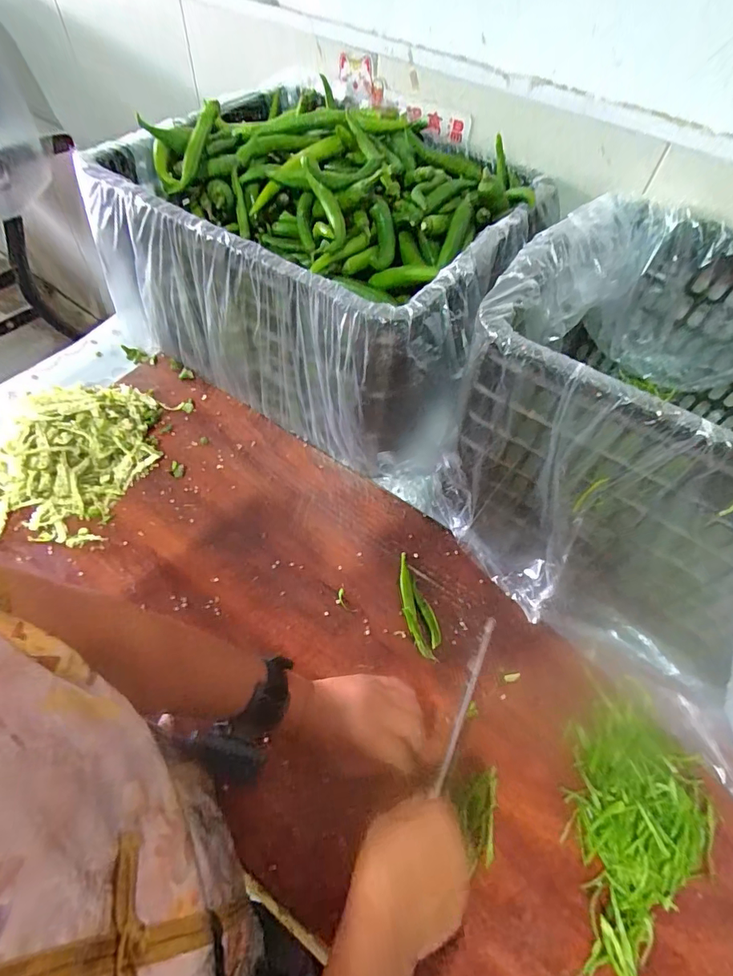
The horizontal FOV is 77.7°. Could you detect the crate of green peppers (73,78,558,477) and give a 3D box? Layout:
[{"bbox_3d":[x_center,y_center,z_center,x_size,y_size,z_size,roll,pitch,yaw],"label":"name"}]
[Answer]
[{"bbox_3d":[-0.032,-0.280,0.615,0.475,0.277,0.371,30,62,15],"label":"crate of green peppers"}]

